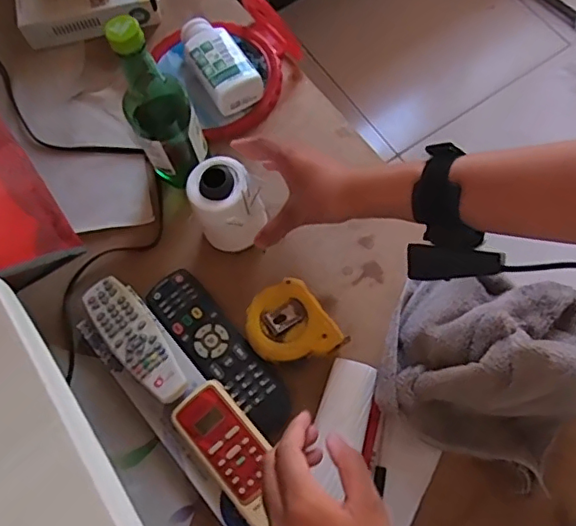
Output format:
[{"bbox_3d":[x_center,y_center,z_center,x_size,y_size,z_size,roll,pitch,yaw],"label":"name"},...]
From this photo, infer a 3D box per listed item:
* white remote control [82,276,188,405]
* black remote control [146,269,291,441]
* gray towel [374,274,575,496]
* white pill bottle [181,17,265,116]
[{"bbox_3d":[-0.146,0.071,0.533,0.045,0.021,0.142,-40,75,-11],"label":"white remote control"},{"bbox_3d":[-0.067,0.083,0.544,0.054,0.017,0.187,-39,74,-11],"label":"black remote control"},{"bbox_3d":[0.186,0.083,0.478,0.189,0.088,0.163,24,73,9],"label":"gray towel"},{"bbox_3d":[-0.084,-0.233,0.651,0.065,0.044,0.115,-32,73,-9],"label":"white pill bottle"}]

